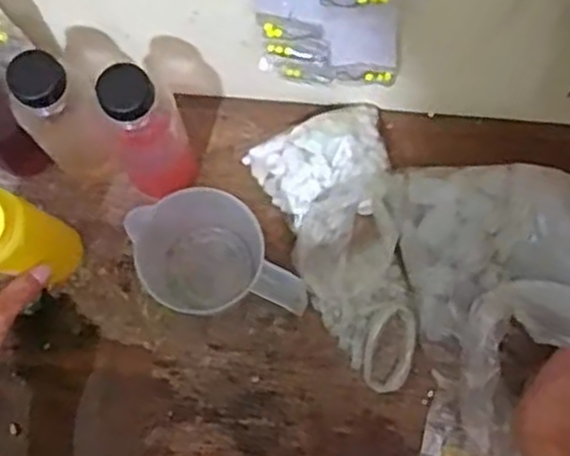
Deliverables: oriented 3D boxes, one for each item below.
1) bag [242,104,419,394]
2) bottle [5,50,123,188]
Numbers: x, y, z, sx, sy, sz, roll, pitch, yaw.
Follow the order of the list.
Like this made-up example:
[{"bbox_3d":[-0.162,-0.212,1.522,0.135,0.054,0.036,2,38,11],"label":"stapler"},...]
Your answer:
[{"bbox_3d":[0.070,0.012,0.680,0.126,0.038,0.253,-25,80,-6],"label":"bag"},{"bbox_3d":[-0.183,-0.087,0.622,0.058,0.185,0.068,-40,81,-8],"label":"bottle"}]

